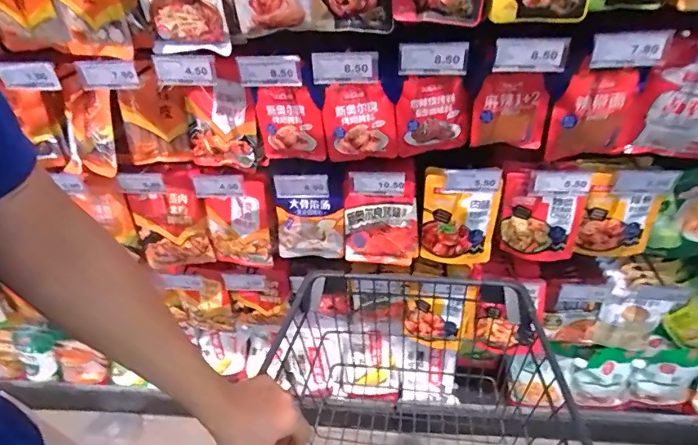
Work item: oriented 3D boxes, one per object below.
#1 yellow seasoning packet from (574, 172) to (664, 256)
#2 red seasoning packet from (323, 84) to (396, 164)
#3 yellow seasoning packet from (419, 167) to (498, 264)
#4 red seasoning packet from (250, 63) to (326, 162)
[{"bbox_3d":[0.538,-0.007,0.868,0.136,0.179,0.027,5,40,12],"label":"yellow seasoning packet"},{"bbox_3d":[0.020,-0.173,0.779,0.123,0.133,0.036,4,40,10],"label":"red seasoning packet"},{"bbox_3d":[0.217,-0.005,0.873,0.142,0.197,0.027,4,26,9],"label":"yellow seasoning packet"},{"bbox_3d":[-0.109,-0.191,0.797,0.131,0.162,0.033,10,41,17],"label":"red seasoning packet"}]

